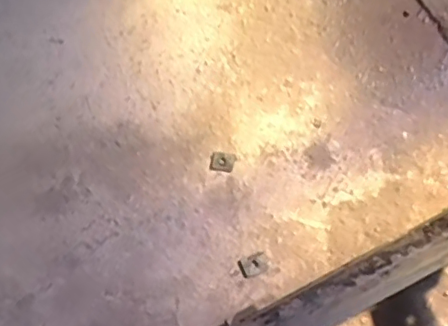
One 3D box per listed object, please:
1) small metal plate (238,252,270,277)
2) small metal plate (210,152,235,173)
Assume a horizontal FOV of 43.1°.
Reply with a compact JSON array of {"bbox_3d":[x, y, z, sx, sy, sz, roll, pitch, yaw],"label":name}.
[{"bbox_3d":[0.045,0.151,0.838,0.043,0.006,0.030,-24,64,-8],"label":"small metal plate"},{"bbox_3d":[-0.002,-0.002,0.921,0.040,0.004,0.034,5,63,6],"label":"small metal plate"}]

